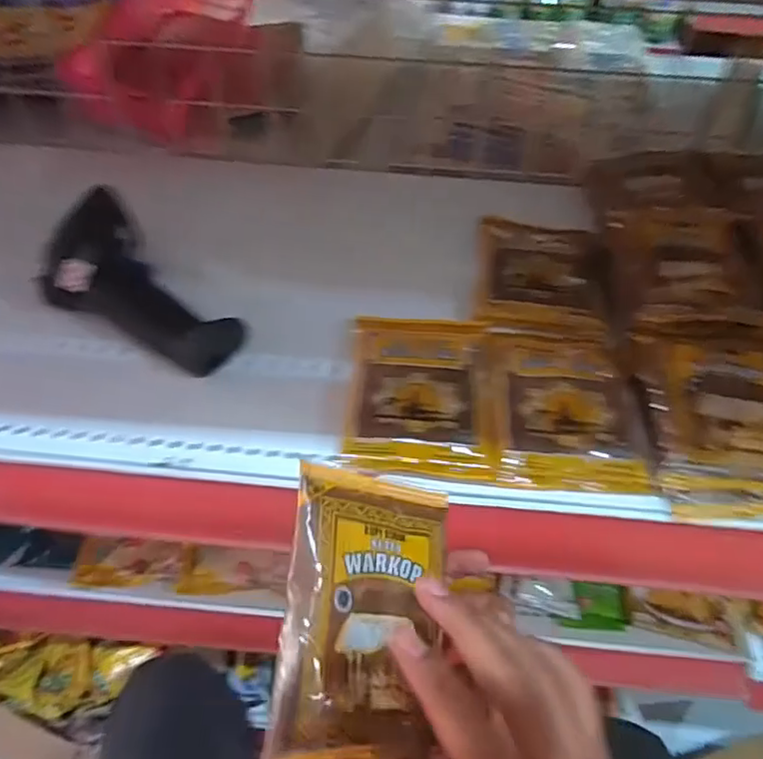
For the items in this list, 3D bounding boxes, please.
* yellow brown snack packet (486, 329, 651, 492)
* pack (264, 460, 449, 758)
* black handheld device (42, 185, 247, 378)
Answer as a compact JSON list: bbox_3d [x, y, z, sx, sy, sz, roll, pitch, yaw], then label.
[{"bbox_3d":[0.118,0.013,0.384,0.086,0.022,0.118,2,52,0],"label":"yellow brown snack packet"},{"bbox_3d":[-0.005,0.105,0.267,0.088,0.015,0.122,20,60,-34],"label":"pack"},{"bbox_3d":[-0.177,-0.061,0.413,0.151,0.061,0.076,37,60,24],"label":"black handheld device"}]

